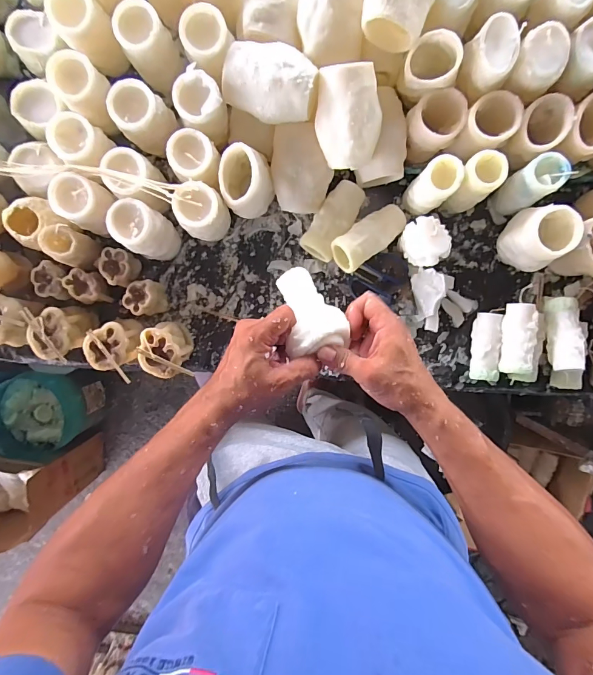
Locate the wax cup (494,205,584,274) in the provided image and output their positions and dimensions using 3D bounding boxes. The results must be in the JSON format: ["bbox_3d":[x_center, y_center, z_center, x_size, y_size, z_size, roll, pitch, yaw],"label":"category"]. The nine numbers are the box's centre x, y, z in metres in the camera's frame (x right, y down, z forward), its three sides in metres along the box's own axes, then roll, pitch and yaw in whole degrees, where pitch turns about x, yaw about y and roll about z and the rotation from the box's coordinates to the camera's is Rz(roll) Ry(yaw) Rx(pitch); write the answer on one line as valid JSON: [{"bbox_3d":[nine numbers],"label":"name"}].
[{"bbox_3d":[0.330,-0.134,0.526,0.060,0.096,0.075,24,95,-1],"label":"wax cup"}]

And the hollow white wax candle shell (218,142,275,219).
[{"bbox_3d":[-0.067,-0.214,0.528,0.065,0.085,0.081,-14,95,2],"label":"hollow white wax candle shell"}]

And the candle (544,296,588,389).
[{"bbox_3d":[0.390,0.012,0.546,0.046,0.047,0.136,-11,95,2],"label":"candle"}]

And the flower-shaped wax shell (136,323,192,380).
[{"bbox_3d":[-0.193,0.016,0.564,0.052,0.082,0.074,3,95,1],"label":"flower-shaped wax shell"}]

